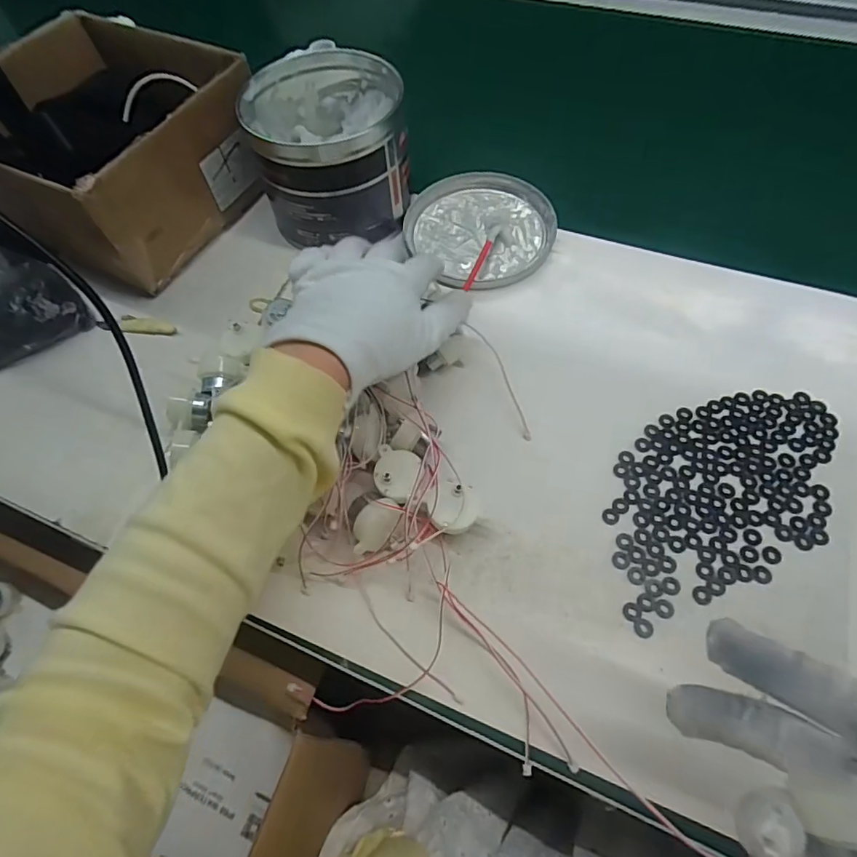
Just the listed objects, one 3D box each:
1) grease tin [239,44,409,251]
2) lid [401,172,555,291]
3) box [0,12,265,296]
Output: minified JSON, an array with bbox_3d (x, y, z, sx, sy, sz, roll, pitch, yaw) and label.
[{"bbox_3d":[-0.084,-0.242,0.439,0.119,0.111,0.132,-13,61,-3],"label":"grease tin"},{"bbox_3d":[0.046,-0.179,0.452,0.128,0.013,0.130,-2,61,3],"label":"lid"},{"bbox_3d":[-0.274,-0.249,0.457,0.215,0.107,0.190,27,66,17],"label":"box"}]

